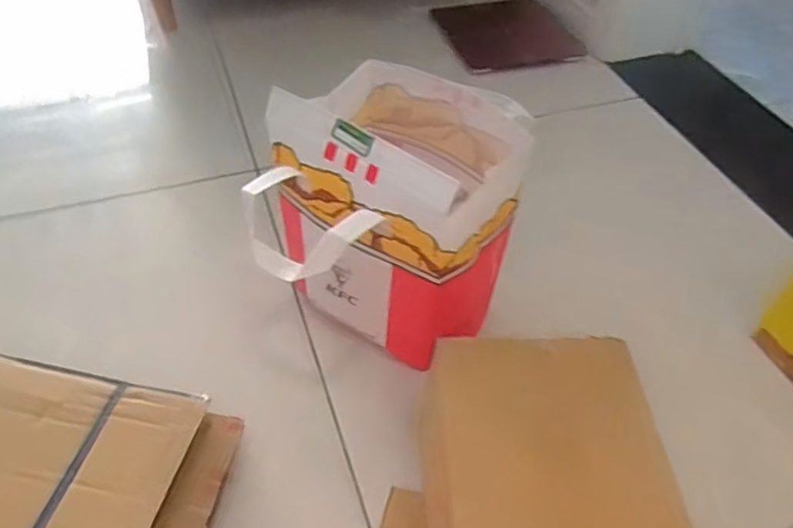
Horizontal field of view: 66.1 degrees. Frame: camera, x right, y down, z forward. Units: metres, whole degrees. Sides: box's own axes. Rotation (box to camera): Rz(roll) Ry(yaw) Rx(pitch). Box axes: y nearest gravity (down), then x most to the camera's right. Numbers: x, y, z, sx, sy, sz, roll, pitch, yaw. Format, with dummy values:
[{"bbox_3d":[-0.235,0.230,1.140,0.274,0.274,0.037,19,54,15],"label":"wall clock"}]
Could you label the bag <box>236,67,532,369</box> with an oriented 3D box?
[{"bbox_3d":[-0.003,-0.049,0.760,0.267,0.303,0.344,24,52,17],"label":"bag"}]

